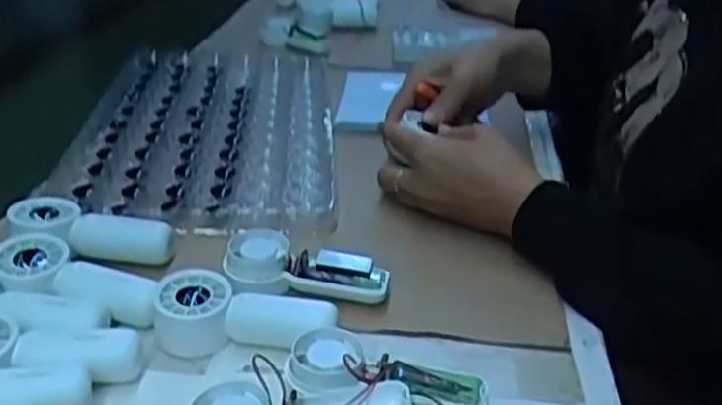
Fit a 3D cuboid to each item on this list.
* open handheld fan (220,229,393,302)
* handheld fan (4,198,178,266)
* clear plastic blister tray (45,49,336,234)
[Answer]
[{"bbox_3d":[-0.036,0.043,0.507,0.107,0.029,0.034,4,28,4],"label":"open handheld fan"},{"bbox_3d":[-0.188,0.024,0.525,0.109,0.032,0.044,8,28,11],"label":"handheld fan"},{"bbox_3d":[-0.143,-0.079,0.737,0.227,0.021,0.385,0,28,-3],"label":"clear plastic blister tray"}]

